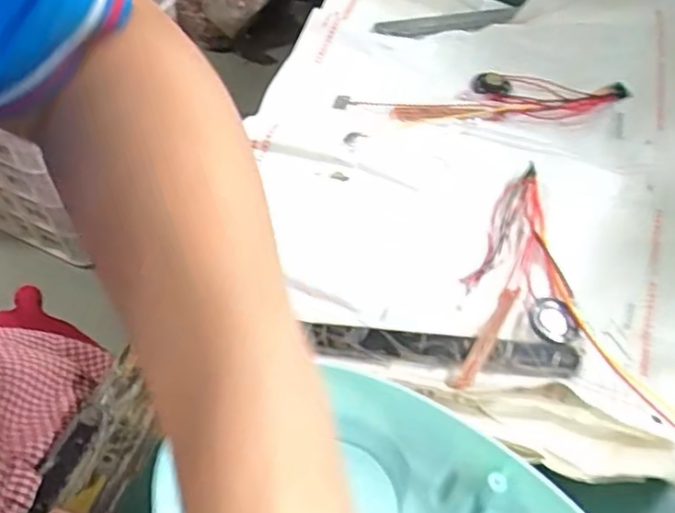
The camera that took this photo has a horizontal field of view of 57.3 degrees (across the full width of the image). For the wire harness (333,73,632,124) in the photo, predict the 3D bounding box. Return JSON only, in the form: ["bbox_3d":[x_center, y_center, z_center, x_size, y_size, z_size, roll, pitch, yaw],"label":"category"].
[{"bbox_3d":[0.107,-0.121,0.459,0.217,0.020,0.056,-11,54,-10],"label":"wire harness"}]

